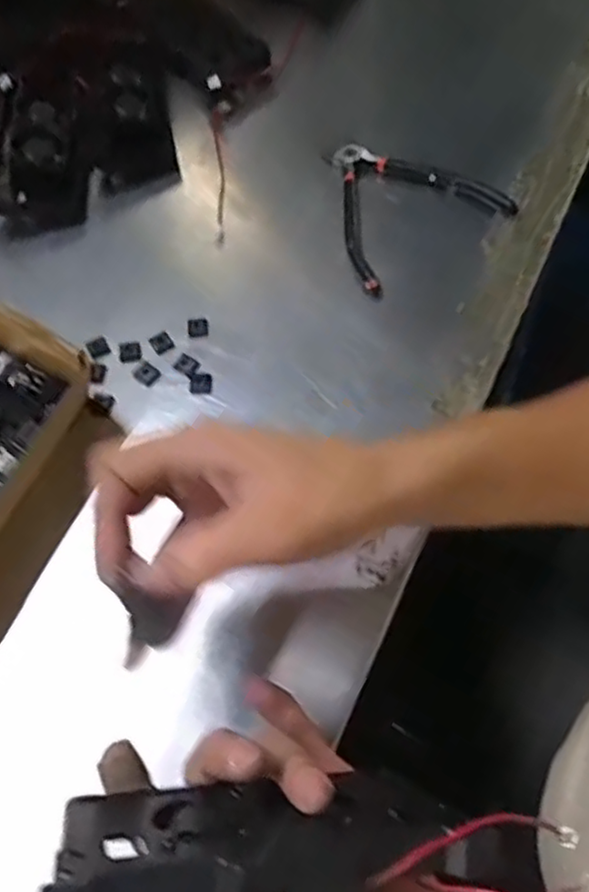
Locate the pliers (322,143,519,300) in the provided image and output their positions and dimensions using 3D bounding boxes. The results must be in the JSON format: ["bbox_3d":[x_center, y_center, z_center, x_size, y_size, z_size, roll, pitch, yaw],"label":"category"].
[{"bbox_3d":[0.071,-0.181,0.493,0.128,0.009,0.124,-32,68,-13],"label":"pliers"}]

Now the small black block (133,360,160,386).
[{"bbox_3d":[-0.094,-0.047,0.431,0.016,0.004,0.013,37,70,17],"label":"small black block"}]

